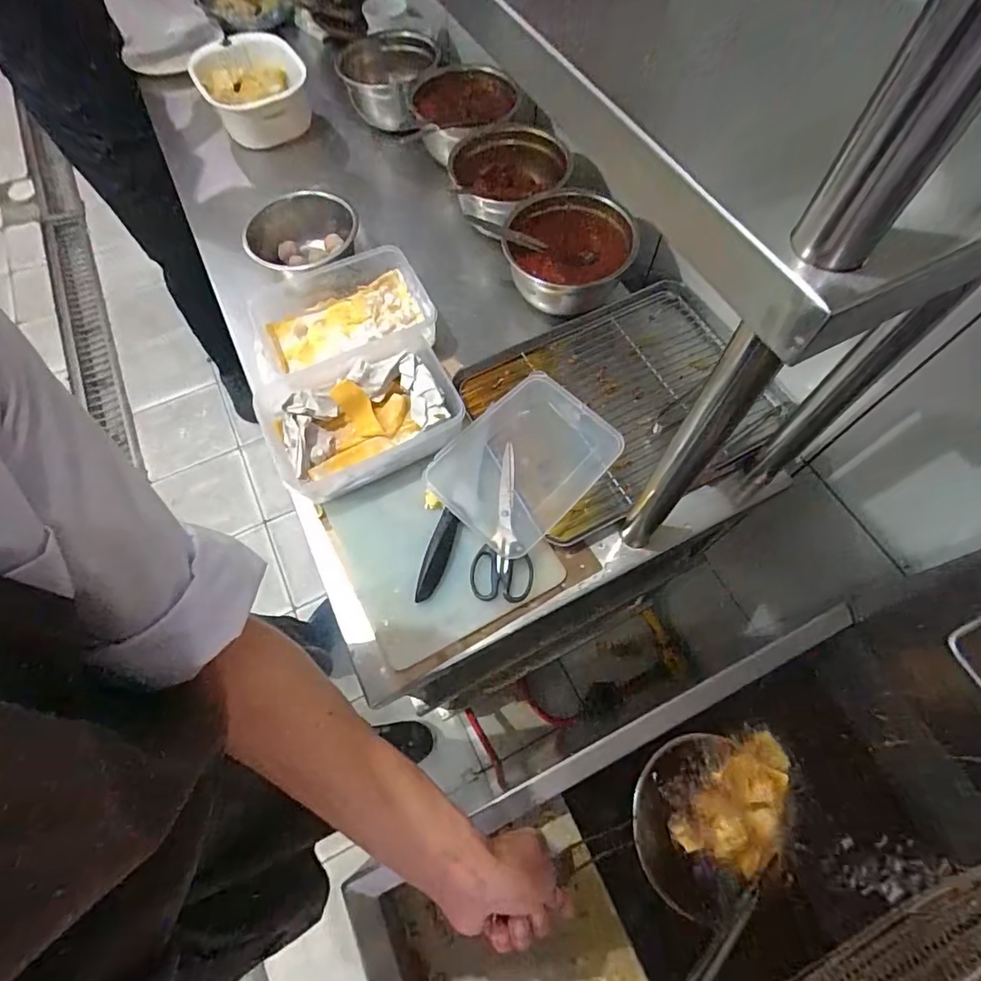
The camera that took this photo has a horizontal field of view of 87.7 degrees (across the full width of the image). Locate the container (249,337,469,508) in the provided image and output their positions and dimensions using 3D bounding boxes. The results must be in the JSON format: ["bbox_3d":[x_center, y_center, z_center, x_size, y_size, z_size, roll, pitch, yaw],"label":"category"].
[{"bbox_3d":[-0.173,-0.100,0.683,0.240,0.071,0.170,-24,67,-11],"label":"container"}]

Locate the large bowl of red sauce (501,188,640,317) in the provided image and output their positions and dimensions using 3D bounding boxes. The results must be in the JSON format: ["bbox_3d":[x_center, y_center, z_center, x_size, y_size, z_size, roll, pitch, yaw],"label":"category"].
[{"bbox_3d":[0.118,-0.360,0.788,0.185,0.094,0.196,0,64,0],"label":"large bowl of red sauce"}]

